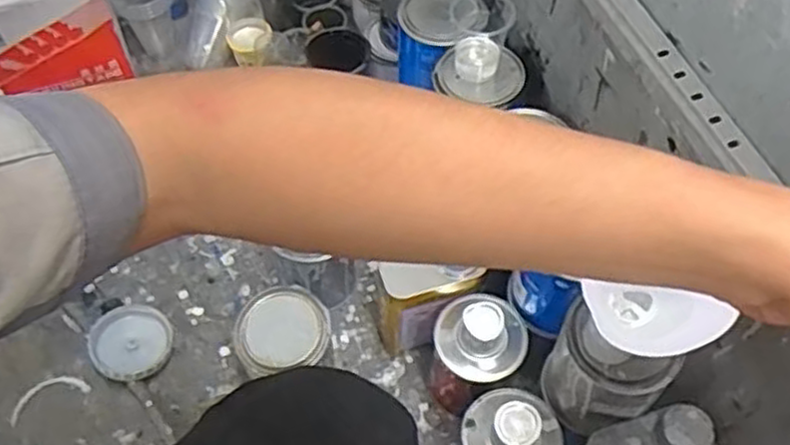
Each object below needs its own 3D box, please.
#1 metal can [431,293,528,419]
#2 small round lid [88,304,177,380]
[{"bbox_3d":[0.088,0.155,0.852,0.100,0.182,0.115,27,61,15],"label":"metal can"},{"bbox_3d":[-0.336,0.151,0.951,0.098,0.023,0.108,-28,63,-17],"label":"small round lid"}]

